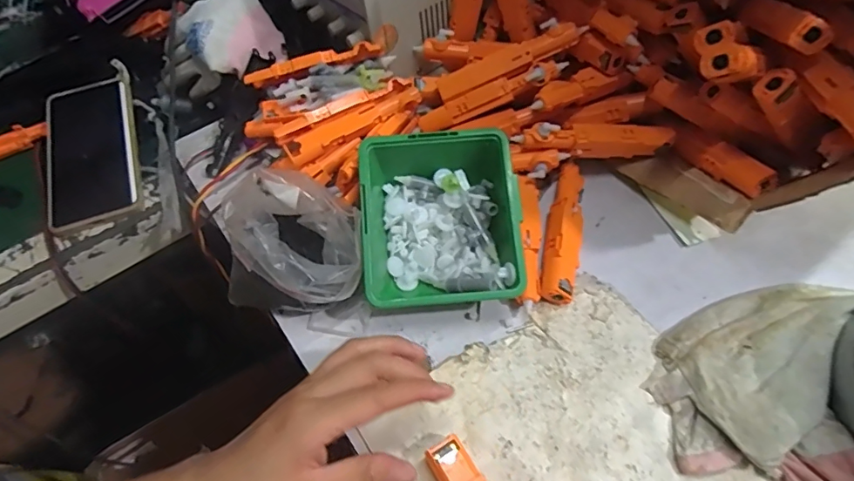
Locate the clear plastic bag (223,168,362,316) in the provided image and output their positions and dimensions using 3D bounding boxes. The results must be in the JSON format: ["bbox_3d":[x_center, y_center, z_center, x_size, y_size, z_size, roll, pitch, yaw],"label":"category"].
[{"bbox_3d":[-0.093,0.003,0.350,0.102,0.079,0.079,9,62,9],"label":"clear plastic bag"}]

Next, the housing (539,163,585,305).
[{"bbox_3d":[0.106,-0.008,0.381,0.026,0.025,0.115,12,62,10],"label":"housing"}]

